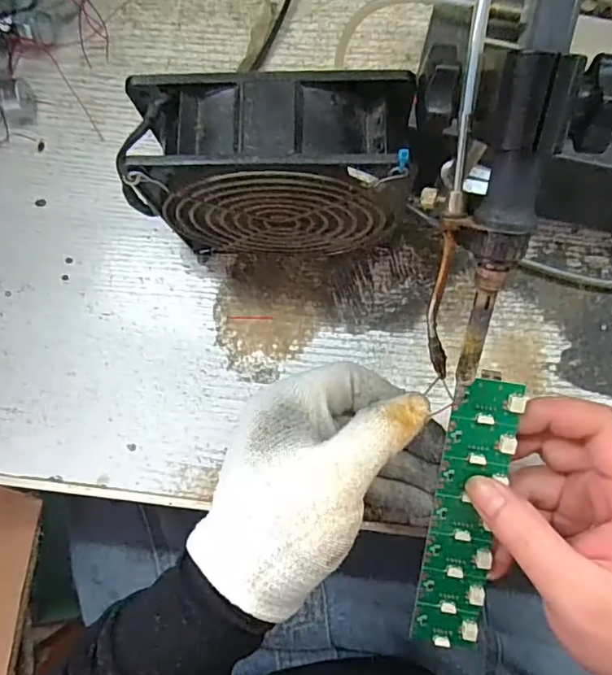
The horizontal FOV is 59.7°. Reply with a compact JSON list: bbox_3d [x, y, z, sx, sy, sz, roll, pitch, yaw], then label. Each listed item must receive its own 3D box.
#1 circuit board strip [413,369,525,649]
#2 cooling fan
[{"bbox_3d":[0.076,0.085,0.253,0.030,0.007,0.137,8,101,4],"label":"circuit board strip"},{"bbox_3d":[-0.013,-0.076,0.271,0.118,0.120,0.046,1,81,3],"label":"cooling fan"}]

